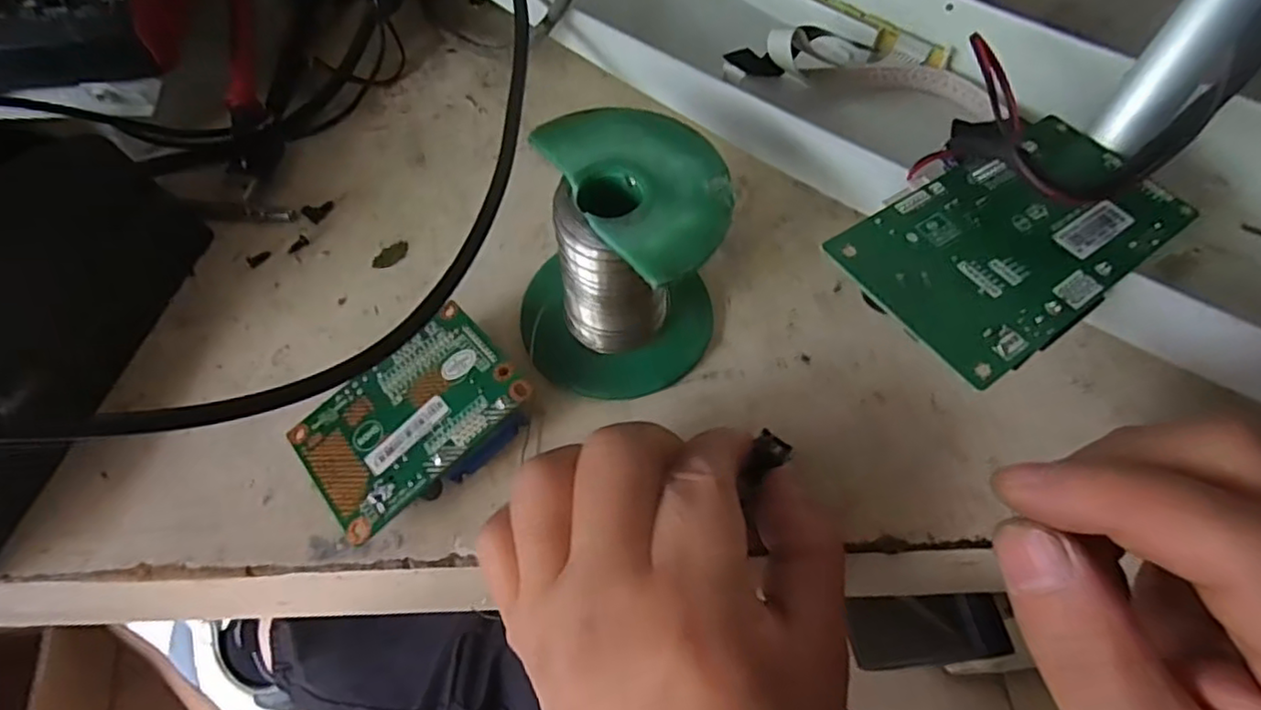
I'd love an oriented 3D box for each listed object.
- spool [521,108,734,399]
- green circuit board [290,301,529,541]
[{"bbox_3d":[-0.004,-0.031,0.215,0.065,0.066,0.064,-5,62,-3],"label":"spool"},{"bbox_3d":[-0.071,0.022,0.214,0.068,0.020,0.053,-37,68,-18],"label":"green circuit board"}]

